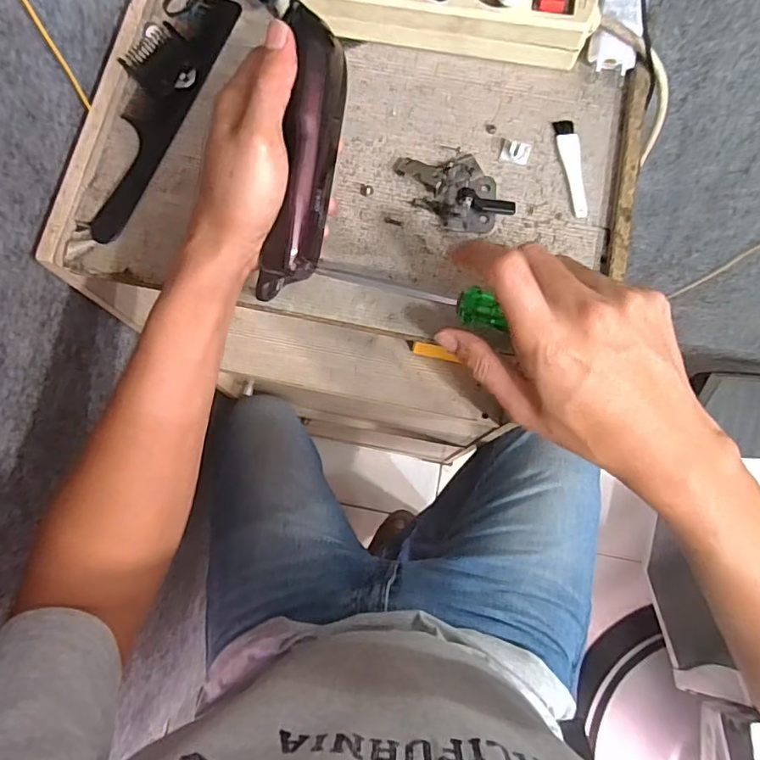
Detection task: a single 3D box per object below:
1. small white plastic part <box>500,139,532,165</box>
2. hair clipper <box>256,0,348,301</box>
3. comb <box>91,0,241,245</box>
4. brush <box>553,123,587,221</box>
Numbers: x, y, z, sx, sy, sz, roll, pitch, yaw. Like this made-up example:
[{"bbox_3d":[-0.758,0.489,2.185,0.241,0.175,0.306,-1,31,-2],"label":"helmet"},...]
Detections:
[{"bbox_3d":[0.101,-0.170,0.400,0.021,0.004,0.018,14,79,3],"label":"small white plastic part"},{"bbox_3d":[-0.048,-0.134,0.340,0.034,0.034,0.166,12,103,2],"label":"hair clipper"},{"bbox_3d":[-0.168,-0.201,0.406,0.045,0.010,0.211,25,79,5],"label":"comb"},{"bbox_3d":[0.141,-0.156,0.396,0.015,0.005,0.078,-5,78,-1],"label":"brush"}]

